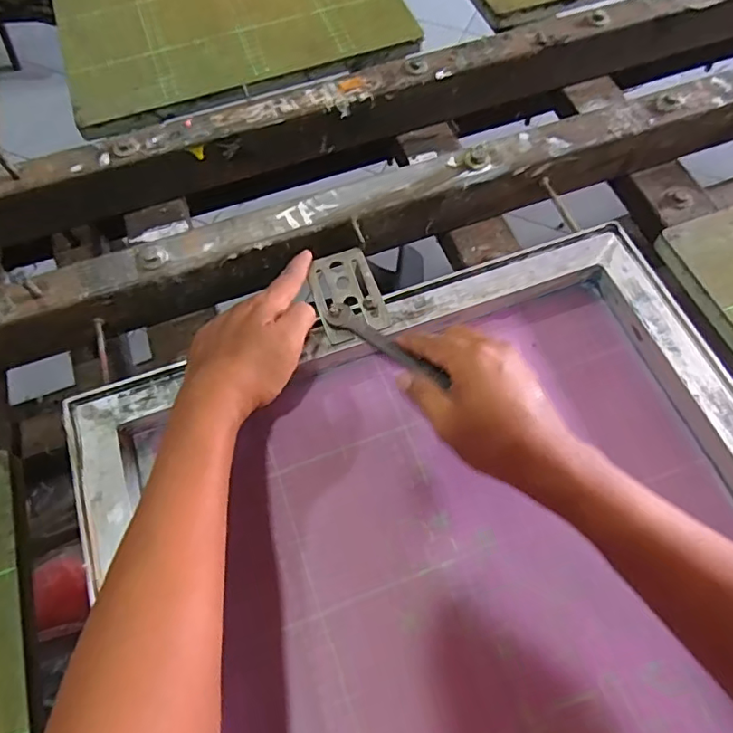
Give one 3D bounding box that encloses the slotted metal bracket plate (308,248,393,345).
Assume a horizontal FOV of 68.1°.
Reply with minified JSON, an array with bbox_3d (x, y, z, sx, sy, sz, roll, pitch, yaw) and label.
[{"bbox_3d":[-0.016,-0.059,0.436,0.051,0.008,0.078,-17,64,-7],"label":"slotted metal bracket plate"}]

